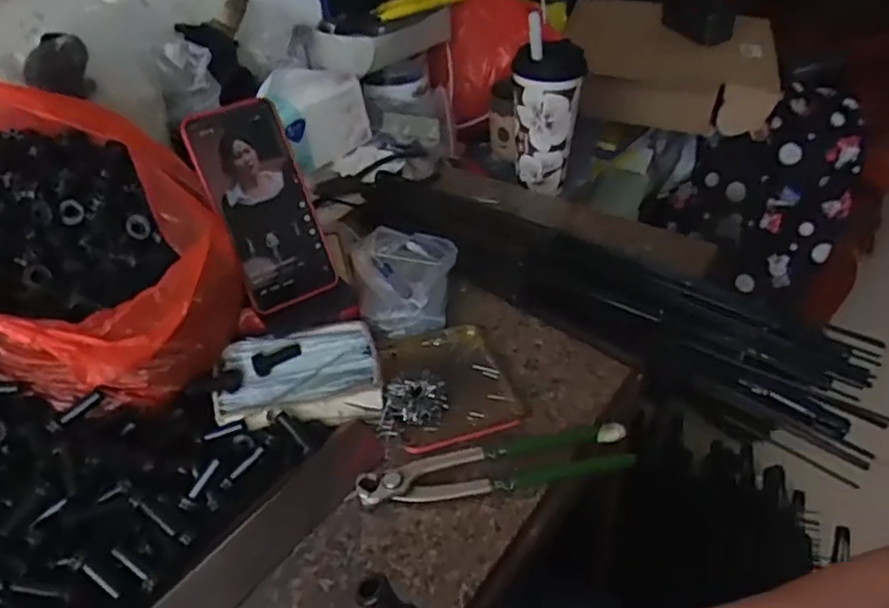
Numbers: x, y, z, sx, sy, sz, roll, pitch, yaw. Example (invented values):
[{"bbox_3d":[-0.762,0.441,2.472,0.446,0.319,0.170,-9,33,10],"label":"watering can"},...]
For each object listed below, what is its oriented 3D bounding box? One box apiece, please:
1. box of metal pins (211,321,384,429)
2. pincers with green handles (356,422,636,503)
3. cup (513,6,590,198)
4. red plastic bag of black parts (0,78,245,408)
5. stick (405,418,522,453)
[{"bbox_3d":[-0.117,0.057,0.554,0.123,0.024,0.086,-10,40,-10],"label":"box of metal pins"},{"bbox_3d":[0.038,0.119,0.501,0.197,0.016,0.040,-8,40,-7],"label":"pincers with green handles"},{"bbox_3d":[0.126,-0.235,0.853,0.080,0.189,0.077,6,40,10],"label":"cup"},{"bbox_3d":[-0.287,-0.064,0.520,0.189,0.180,0.291,-28,46,-28],"label":"red plastic bag of black parts"},{"bbox_3d":[0.016,0.101,0.528,0.091,0.004,0.014,-10,40,-10],"label":"stick"}]

